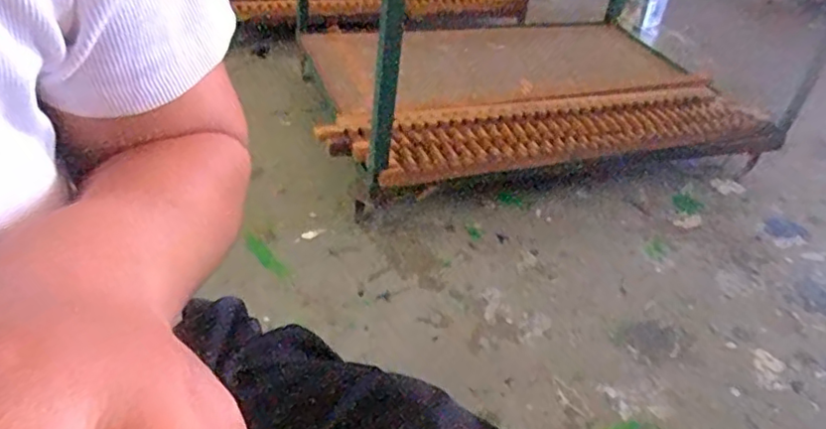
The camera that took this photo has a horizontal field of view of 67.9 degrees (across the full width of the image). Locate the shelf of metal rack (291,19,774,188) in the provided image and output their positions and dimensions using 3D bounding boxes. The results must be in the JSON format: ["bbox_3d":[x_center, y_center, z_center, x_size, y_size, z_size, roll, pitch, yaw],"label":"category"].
[{"bbox_3d":[0.235,-0.299,1.433,0.987,0.094,0.737,-8,36,-22],"label":"shelf of metal rack"}]

